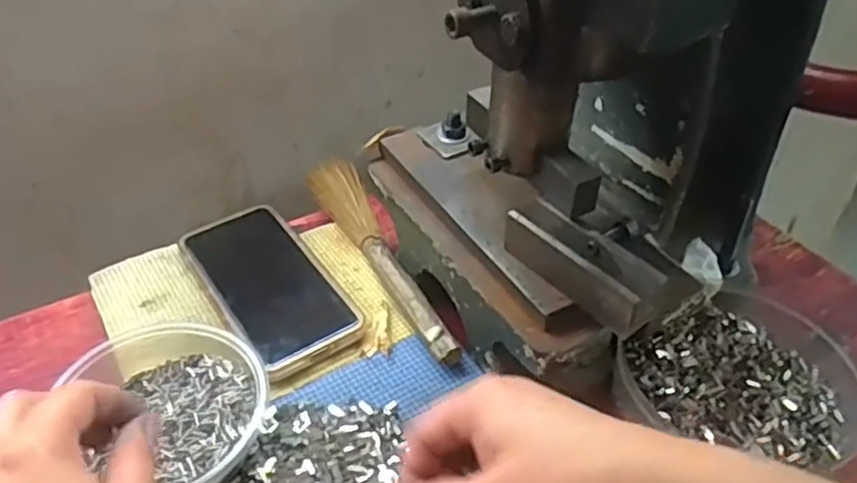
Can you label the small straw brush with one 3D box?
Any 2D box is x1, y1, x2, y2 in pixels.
[{"bbox_3d":[-0.036,0.003,0.508,0.034,0.018,0.230,-17,45,-20],"label":"small straw brush"}]

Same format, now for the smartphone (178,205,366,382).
[{"bbox_3d":[-0.111,0.026,0.482,0.073,0.009,0.153,-25,48,-27],"label":"smartphone"}]

